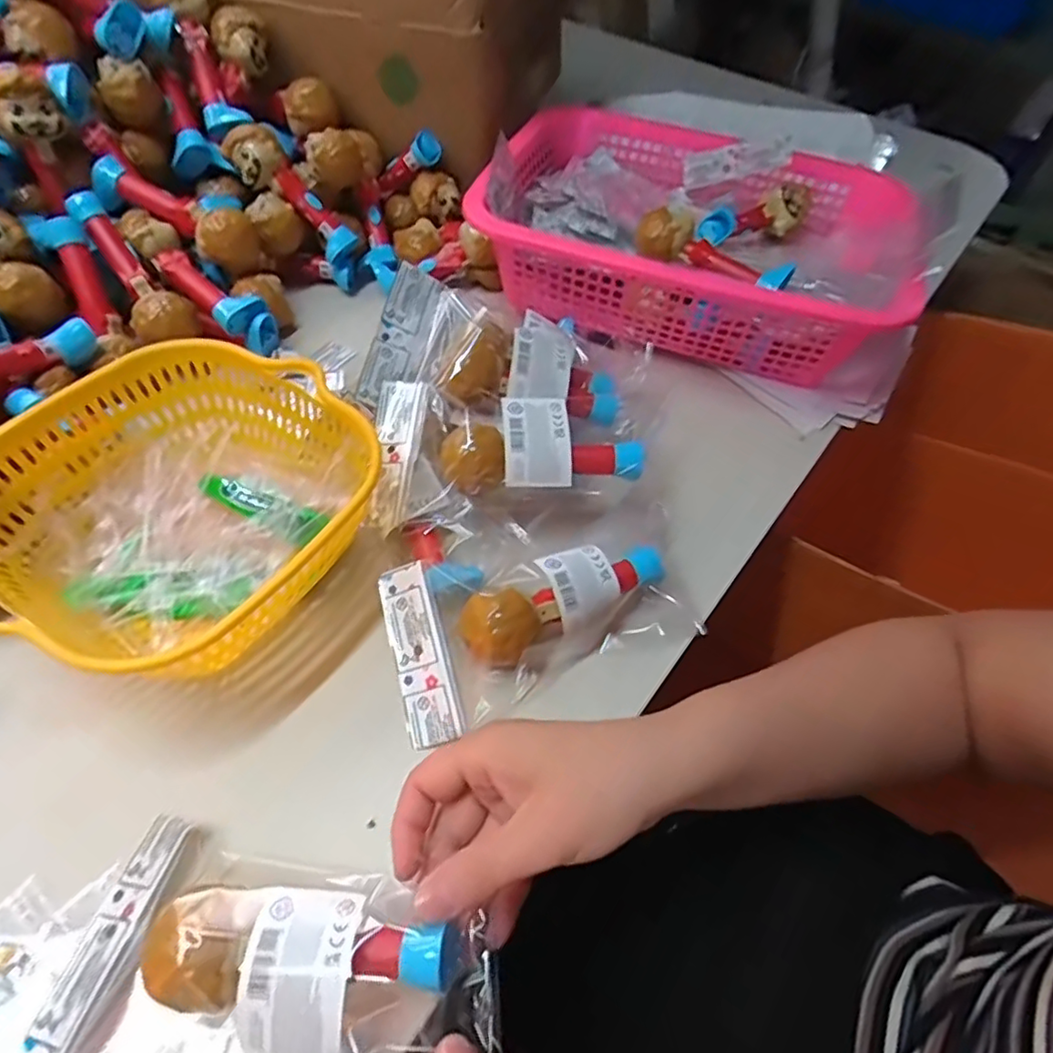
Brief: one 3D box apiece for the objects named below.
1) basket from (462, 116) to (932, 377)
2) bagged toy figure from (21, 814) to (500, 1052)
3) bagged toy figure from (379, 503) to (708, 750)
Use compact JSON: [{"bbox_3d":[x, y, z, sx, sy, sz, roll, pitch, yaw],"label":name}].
[{"bbox_3d":[0.150,-0.256,0.551,0.332,0.091,0.259,16,54,8],"label":"basket"},{"bbox_3d":[-0.104,0.181,0.250,0.185,0.042,0.085,4,53,12],"label":"bagged toy figure"},{"bbox_3d":[0.013,0.049,0.362,0.181,0.050,0.090,-13,55,-13],"label":"bagged toy figure"}]

